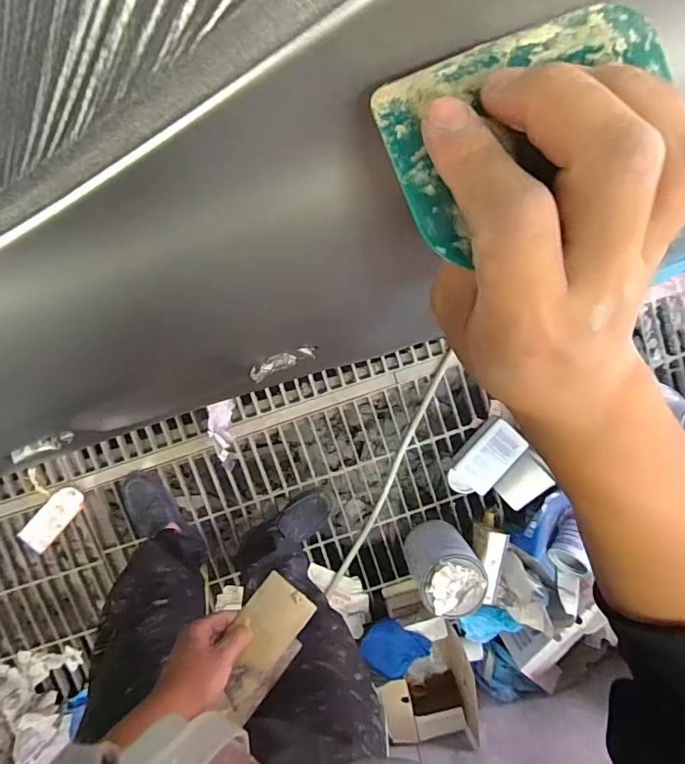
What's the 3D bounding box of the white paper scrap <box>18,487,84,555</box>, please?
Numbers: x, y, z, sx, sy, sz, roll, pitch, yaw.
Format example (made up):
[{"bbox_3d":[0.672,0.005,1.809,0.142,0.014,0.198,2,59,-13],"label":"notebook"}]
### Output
[{"bbox_3d":[-0.749,0.352,1.207,0.081,0.024,0.190,42,87,1],"label":"white paper scrap"}]

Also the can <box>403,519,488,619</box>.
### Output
[{"bbox_3d":[0.258,0.478,1.195,0.161,0.213,0.172,25,94,-6],"label":"can"}]

